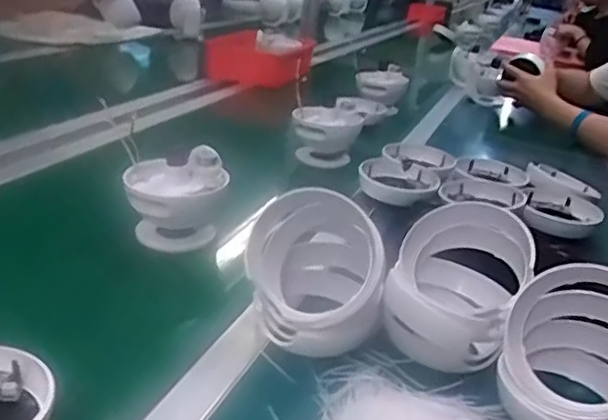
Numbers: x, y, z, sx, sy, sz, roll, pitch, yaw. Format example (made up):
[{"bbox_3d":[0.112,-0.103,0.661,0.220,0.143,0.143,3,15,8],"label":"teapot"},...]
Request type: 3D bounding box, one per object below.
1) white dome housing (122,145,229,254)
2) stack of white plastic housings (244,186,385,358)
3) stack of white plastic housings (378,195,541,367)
[{"bbox_3d":[-0.150,-0.007,0.722,0.119,0.113,0.092,2,23,-12],"label":"white dome housing"},{"bbox_3d":[0.008,0.050,0.578,0.117,0.133,0.111,6,22,-3],"label":"stack of white plastic housings"},{"bbox_3d":[0.146,0.069,0.581,0.114,0.119,0.124,16,24,21],"label":"stack of white plastic housings"}]

